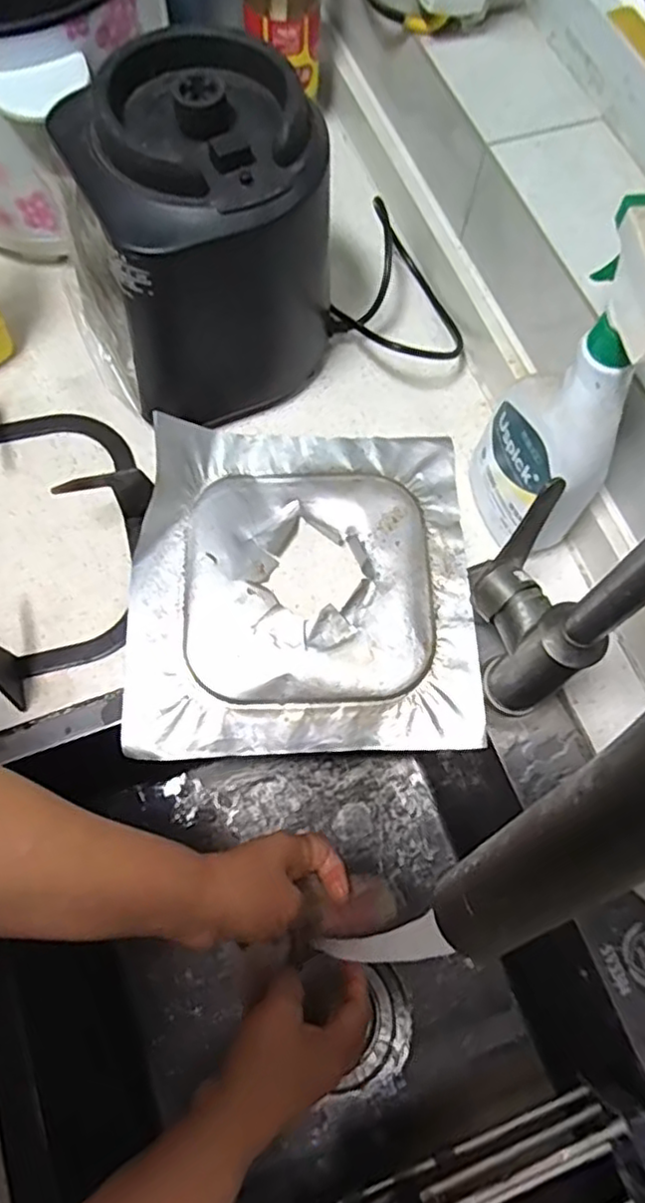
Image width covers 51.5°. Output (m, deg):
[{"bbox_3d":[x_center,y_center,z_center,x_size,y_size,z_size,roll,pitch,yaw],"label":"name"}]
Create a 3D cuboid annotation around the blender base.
[{"bbox_3d":[-0.099,-0.257,0.501,0.174,0.208,0.152,-39,74,-14],"label":"blender base"}]

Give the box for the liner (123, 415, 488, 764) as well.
[{"bbox_3d":[-0.014,-0.021,0.501,0.256,0.037,0.254,-2,69,-2],"label":"liner"}]

